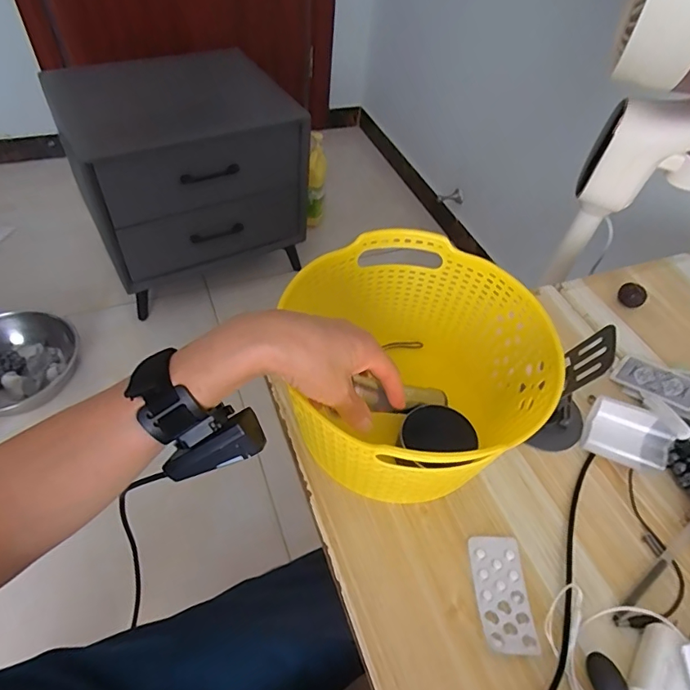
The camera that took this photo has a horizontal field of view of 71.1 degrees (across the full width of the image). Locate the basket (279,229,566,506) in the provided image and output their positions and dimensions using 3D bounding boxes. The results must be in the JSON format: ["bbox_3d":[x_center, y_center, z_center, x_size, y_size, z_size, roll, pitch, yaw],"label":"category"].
[{"bbox_3d":[0.062,0.026,0.453,0.220,0.147,0.227,-4,51,-10],"label":"basket"}]

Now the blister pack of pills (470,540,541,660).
[{"bbox_3d":[0.130,0.202,0.396,0.042,0.008,0.087,3,50,-3],"label":"blister pack of pills"}]

